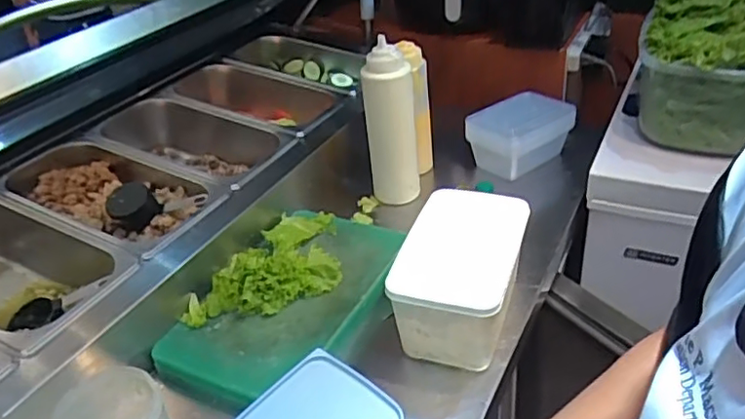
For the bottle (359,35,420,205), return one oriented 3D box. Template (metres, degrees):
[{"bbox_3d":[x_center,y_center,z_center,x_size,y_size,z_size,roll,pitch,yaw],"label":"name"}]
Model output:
[{"bbox_3d":[0.030,-0.132,0.989,0.082,0.253,0.071,-1,34,7],"label":"bottle"}]

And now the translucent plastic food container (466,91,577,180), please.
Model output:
[{"bbox_3d":[0.270,-0.141,1.101,0.172,0.101,0.126,-30,40,-32],"label":"translucent plastic food container"}]

